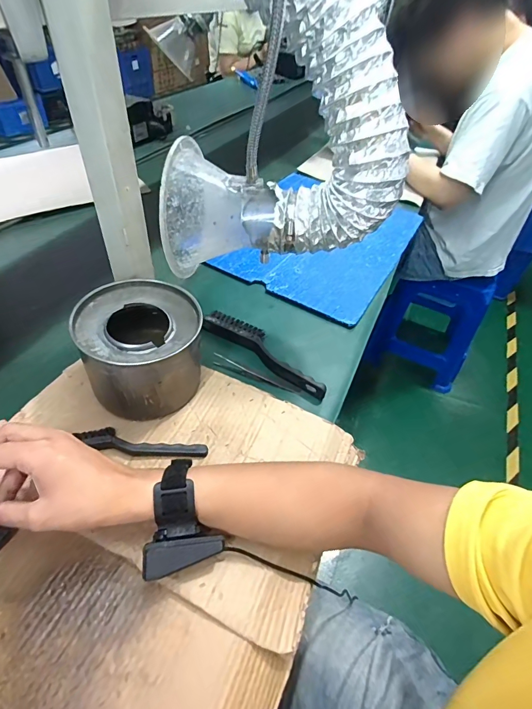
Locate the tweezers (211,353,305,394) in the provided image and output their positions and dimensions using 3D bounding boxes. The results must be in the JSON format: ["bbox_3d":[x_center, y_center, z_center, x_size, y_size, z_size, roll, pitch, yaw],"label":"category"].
[{"bbox_3d":[-0.013,0.026,0.527,0.130,0.009,0.017,19,47,12],"label":"tweezers"}]

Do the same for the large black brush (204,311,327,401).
[{"bbox_3d":[0.001,-0.008,0.552,0.214,0.021,0.047,31,51,22],"label":"large black brush"}]

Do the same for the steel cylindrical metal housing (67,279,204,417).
[{"bbox_3d":[-0.151,-0.005,0.463,0.127,0.113,0.133,3,46,-3],"label":"steel cylindrical metal housing"}]

